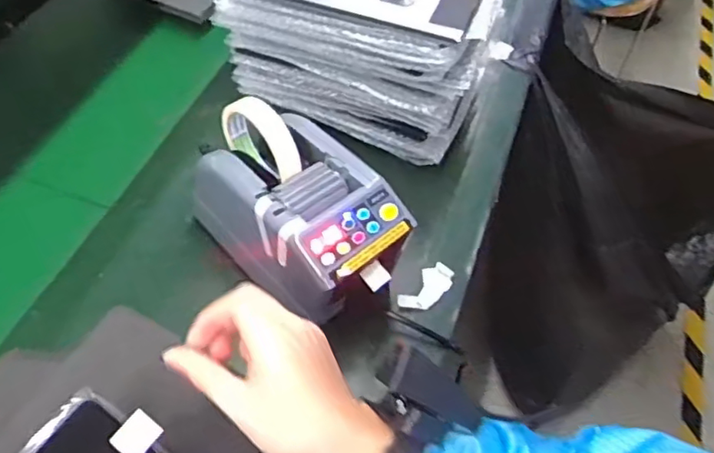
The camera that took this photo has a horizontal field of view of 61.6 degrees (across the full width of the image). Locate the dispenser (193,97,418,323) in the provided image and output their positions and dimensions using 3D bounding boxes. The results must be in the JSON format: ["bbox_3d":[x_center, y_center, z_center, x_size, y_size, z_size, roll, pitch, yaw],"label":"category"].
[{"bbox_3d":[-0.071,-0.025,0.565,0.240,0.141,0.114,38,61,21],"label":"dispenser"}]

